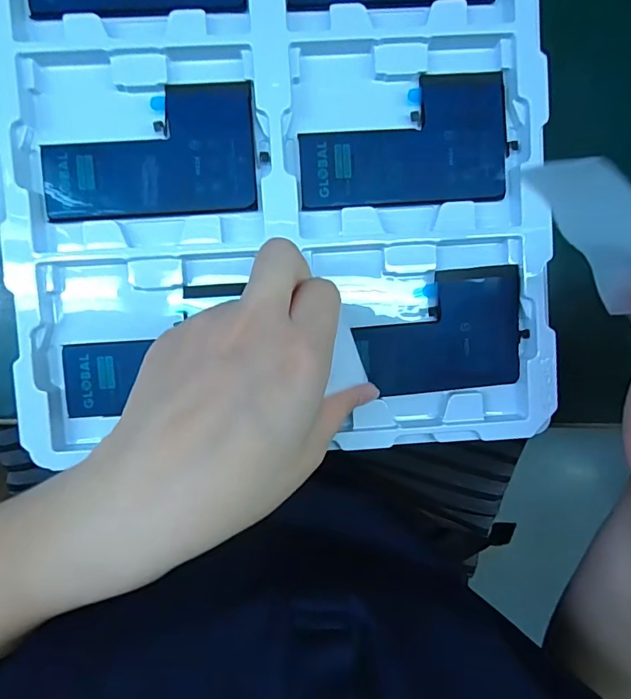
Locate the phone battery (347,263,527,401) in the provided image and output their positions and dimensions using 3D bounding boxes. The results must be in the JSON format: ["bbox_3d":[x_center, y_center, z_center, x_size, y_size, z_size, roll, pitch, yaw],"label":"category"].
[{"bbox_3d":[0.067,-0.009,0.243,0.087,0.006,0.063,-7,92,-2],"label":"phone battery"}]

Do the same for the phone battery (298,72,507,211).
[{"bbox_3d":[0.046,-0.110,0.239,0.108,0.005,0.066,-4,92,-2],"label":"phone battery"}]

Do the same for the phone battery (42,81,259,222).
[{"bbox_3d":[-0.085,-0.102,0.235,0.107,0.004,0.064,-3,92,-2],"label":"phone battery"}]

